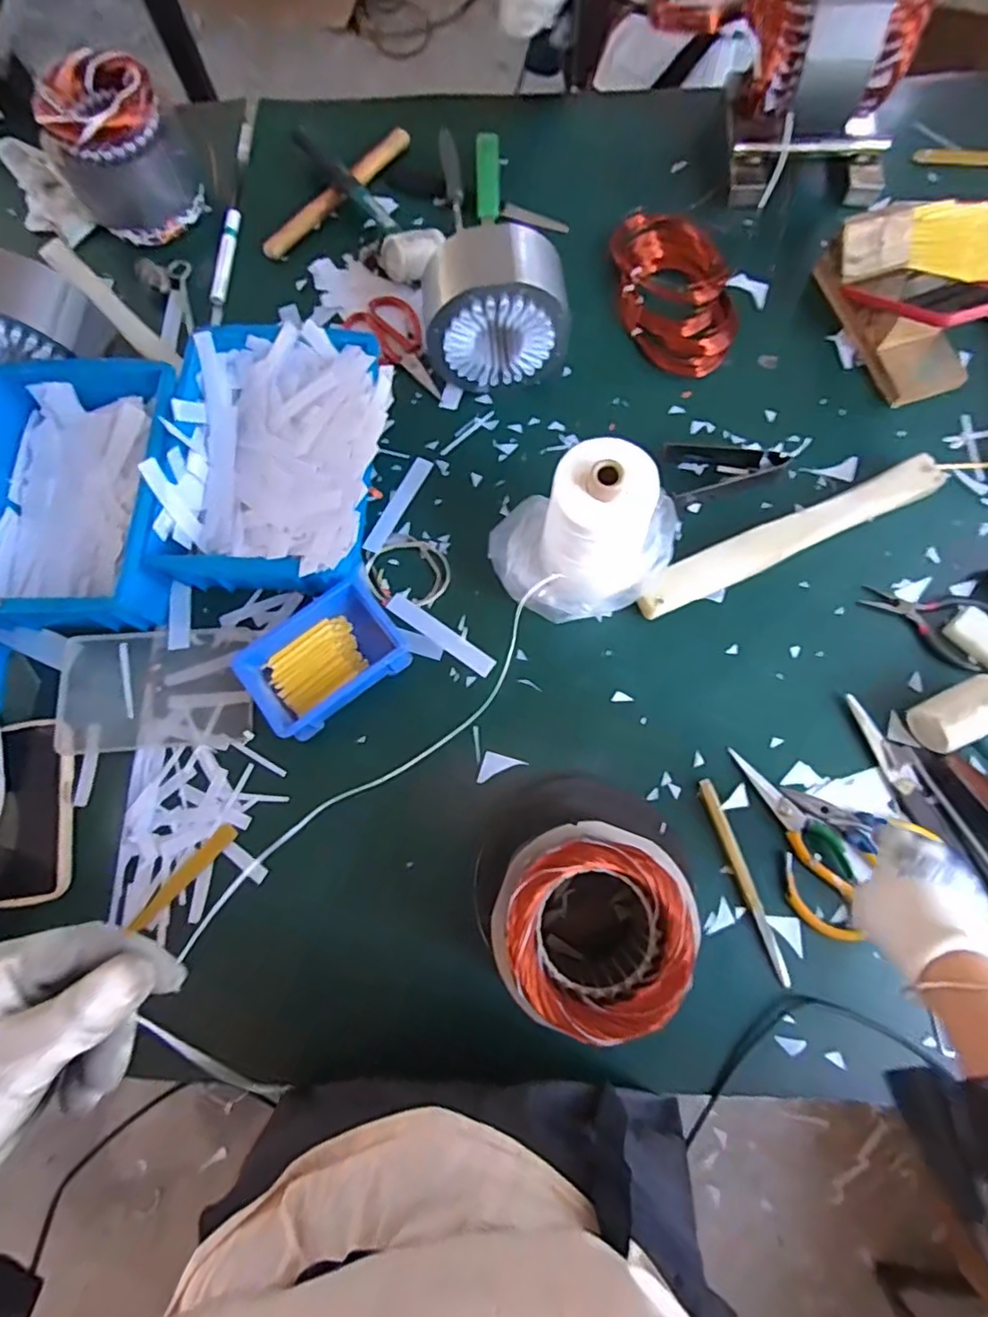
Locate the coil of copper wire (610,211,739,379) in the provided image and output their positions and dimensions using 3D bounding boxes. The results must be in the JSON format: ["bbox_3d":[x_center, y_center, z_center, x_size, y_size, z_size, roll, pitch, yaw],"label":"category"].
[{"bbox_3d":[0.214,-0.437,0.723,0.126,0.038,0.206,-7,75,0],"label":"coil of copper wire"}]

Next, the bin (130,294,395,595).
[{"bbox_3d":[-0.215,-0.208,0.640,0.230,0.109,0.279,6,76,4],"label":"bin"}]

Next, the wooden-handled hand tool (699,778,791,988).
[{"bbox_3d":[0.229,0.202,0.566,0.012,0.006,0.183,-18,75,-3],"label":"wooden-handled hand tool"}]

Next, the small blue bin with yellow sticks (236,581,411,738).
[{"bbox_3d":[-0.167,0.000,0.611,0.146,0.053,0.105,-41,78,-8],"label":"small blue bin with yellow sticks"}]

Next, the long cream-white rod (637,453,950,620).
[{"bbox_3d":[0.299,-0.126,0.627,0.334,0.028,0.048,-25,86,-2],"label":"long cream-white rod"}]

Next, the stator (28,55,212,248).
[{"bbox_3d":[-0.447,-0.608,0.743,0.143,0.130,0.123,-37,77,-7],"label":"stator"}]

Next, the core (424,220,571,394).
[{"bbox_3d":[0.001,-0.378,0.663,0.145,0.138,0.116,-4,75,1],"label":"core"}]

